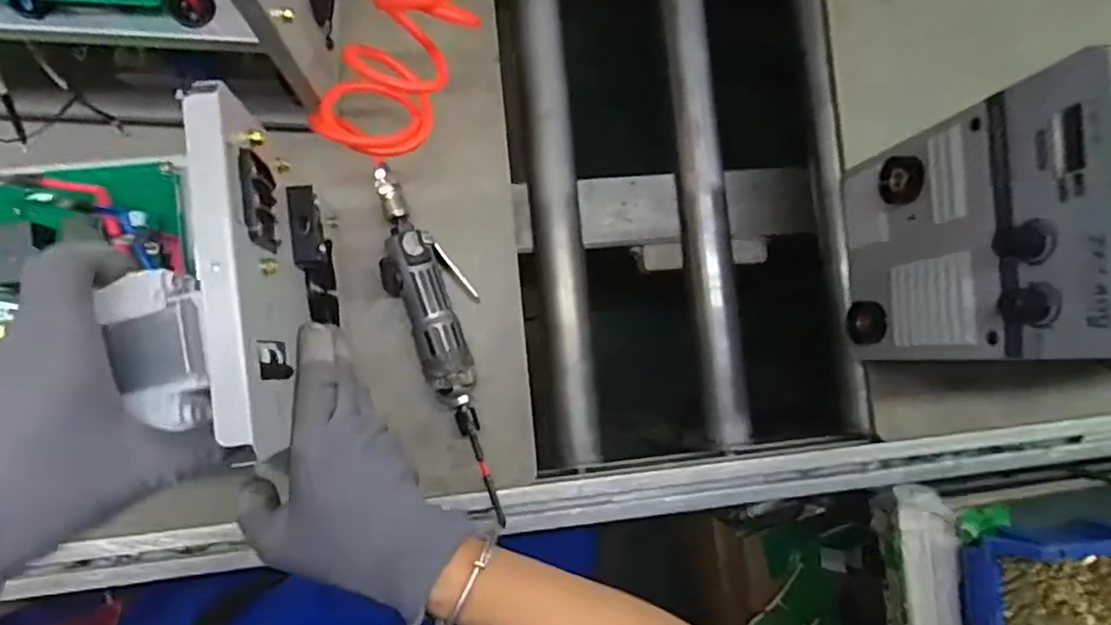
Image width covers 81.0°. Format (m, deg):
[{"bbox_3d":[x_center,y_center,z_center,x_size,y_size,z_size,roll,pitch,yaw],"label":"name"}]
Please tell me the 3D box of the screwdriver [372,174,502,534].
[{"bbox_3d":[-0.089,0.024,0.562,0.063,0.040,0.302,-24,90,-7],"label":"screwdriver"}]

